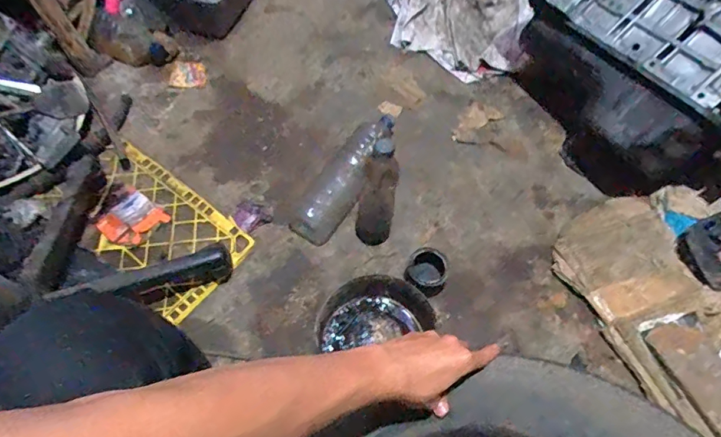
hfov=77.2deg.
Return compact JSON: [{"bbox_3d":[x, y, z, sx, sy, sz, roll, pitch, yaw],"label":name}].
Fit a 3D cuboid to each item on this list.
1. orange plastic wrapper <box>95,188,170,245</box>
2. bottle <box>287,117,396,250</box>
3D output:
[{"bbox_3d":[-0.443,0.004,0.876,0.094,0.017,0.103,32,66,18],"label":"orange plastic wrapper"},{"bbox_3d":[-0.024,-0.092,0.908,0.095,0.068,0.311,31,63,15],"label":"bottle"}]

